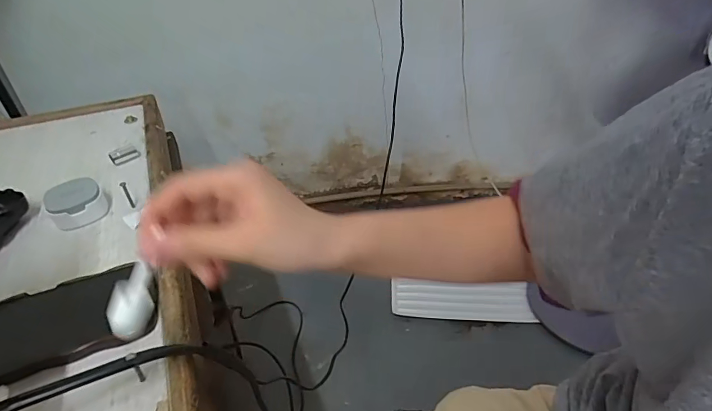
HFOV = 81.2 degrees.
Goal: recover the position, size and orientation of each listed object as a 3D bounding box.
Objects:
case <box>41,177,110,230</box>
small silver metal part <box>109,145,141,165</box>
[{"bbox_3d":[-0.303,-0.004,0.451,0.052,0.027,0.059,-25,46,-25],"label":"case"},{"bbox_3d":[-0.296,-0.066,0.532,0.035,0.015,0.014,-26,46,-26],"label":"small silver metal part"}]

